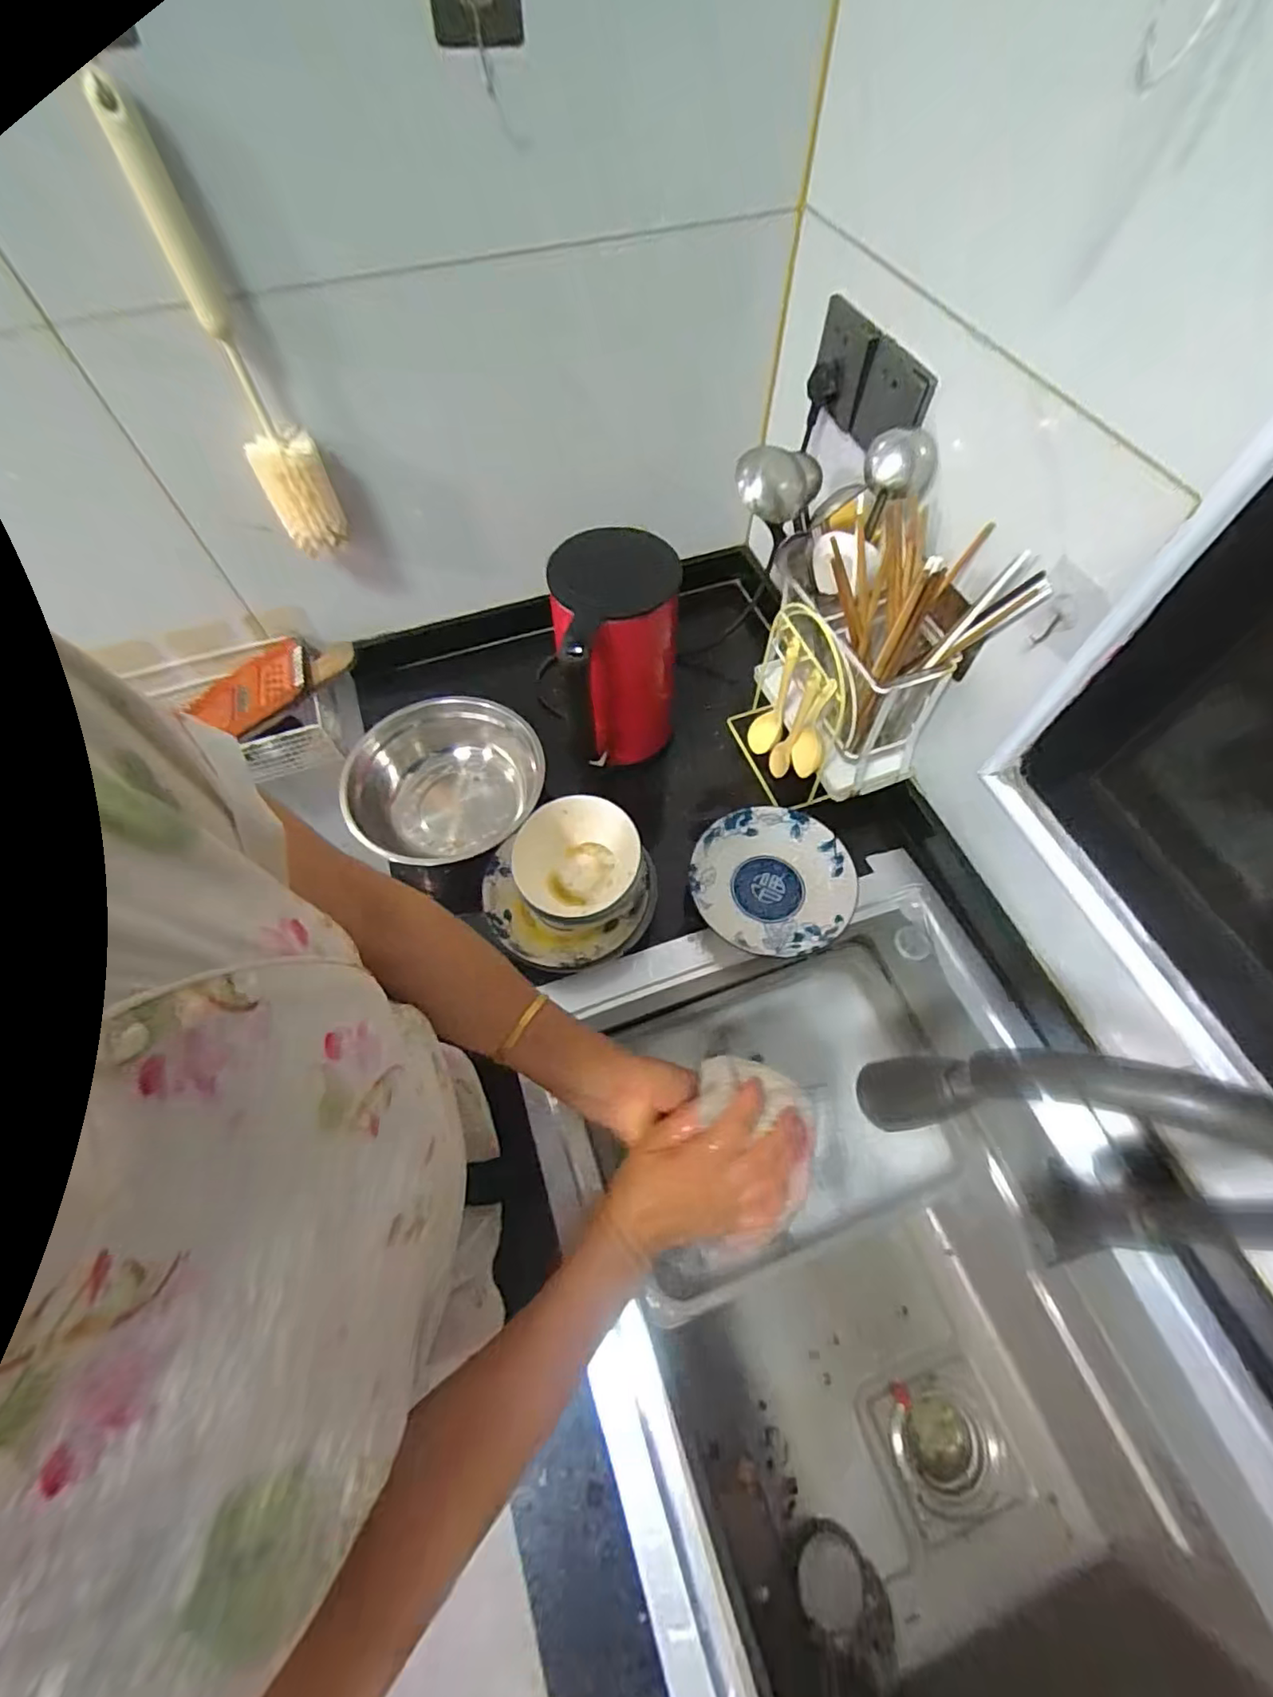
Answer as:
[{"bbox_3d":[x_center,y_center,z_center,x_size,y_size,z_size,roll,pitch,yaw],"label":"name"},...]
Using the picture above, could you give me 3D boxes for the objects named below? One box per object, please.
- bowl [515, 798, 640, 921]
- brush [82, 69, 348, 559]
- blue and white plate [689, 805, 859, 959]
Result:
[{"bbox_3d":[-0.066,0.024,0.638,0.134,0.088,0.125,0,62,1],"label":"bowl"},{"bbox_3d":[-0.342,-0.411,0.531,0.059,0.307,0.058,-27,64,-13],"label":"brush"},{"bbox_3d":[0.151,0.039,0.683,0.171,0.041,0.167,0,62,1],"label":"blue and white plate"}]

